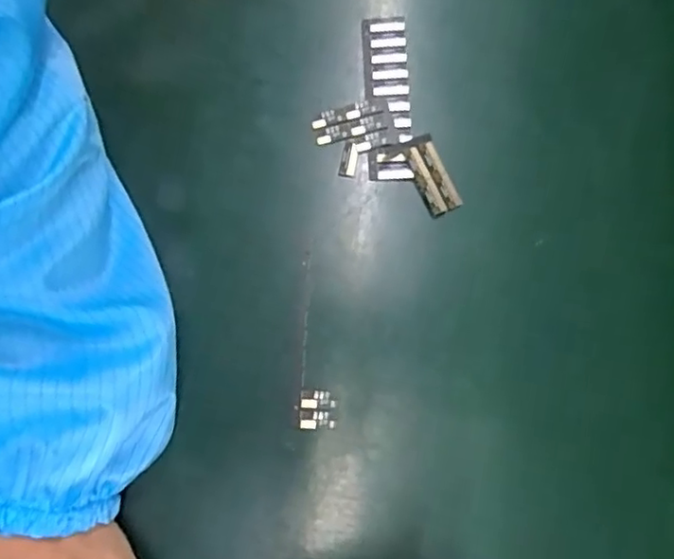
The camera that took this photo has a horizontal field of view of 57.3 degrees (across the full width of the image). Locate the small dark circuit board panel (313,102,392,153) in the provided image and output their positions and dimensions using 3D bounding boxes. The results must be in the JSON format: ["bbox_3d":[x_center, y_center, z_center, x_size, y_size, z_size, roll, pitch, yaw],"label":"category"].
[{"bbox_3d":[0.009,-0.083,0.340,0.041,0.004,0.027,-20,78,-6],"label":"small dark circuit board panel"}]

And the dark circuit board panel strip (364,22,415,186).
[{"bbox_3d":[0.029,-0.102,0.347,0.025,0.004,0.097,-2,77,-2],"label":"dark circuit board panel strip"}]

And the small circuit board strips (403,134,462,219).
[{"bbox_3d":[0.051,-0.056,0.337,0.018,0.004,0.044,-22,79,-6],"label":"small circuit board strips"}]

